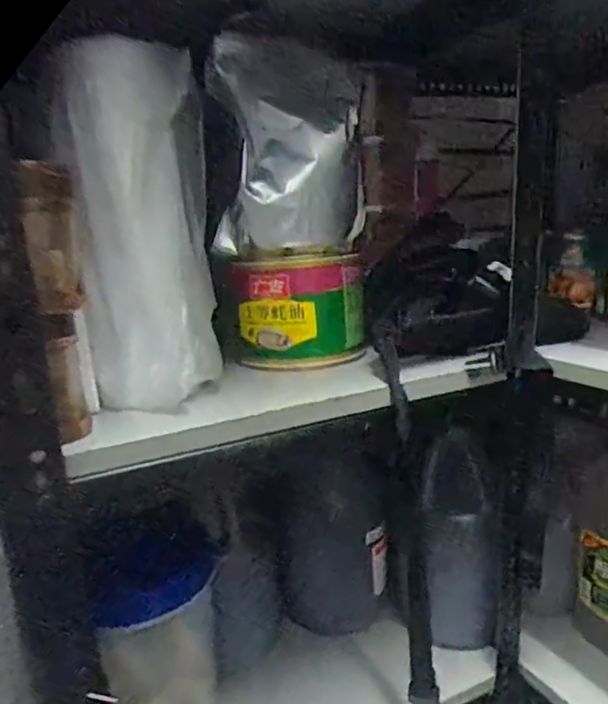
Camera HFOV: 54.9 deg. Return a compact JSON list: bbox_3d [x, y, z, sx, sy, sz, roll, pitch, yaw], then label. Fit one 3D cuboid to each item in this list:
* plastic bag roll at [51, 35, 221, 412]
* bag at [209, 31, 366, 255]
[{"bbox_3d":[-0.138,-0.098,0.513,0.113,0.296,0.083,-6,12,-7],"label":"plastic bag roll"},{"bbox_3d":[-0.014,-0.219,0.616,0.167,0.216,0.055,-8,13,-16],"label":"bag"}]

